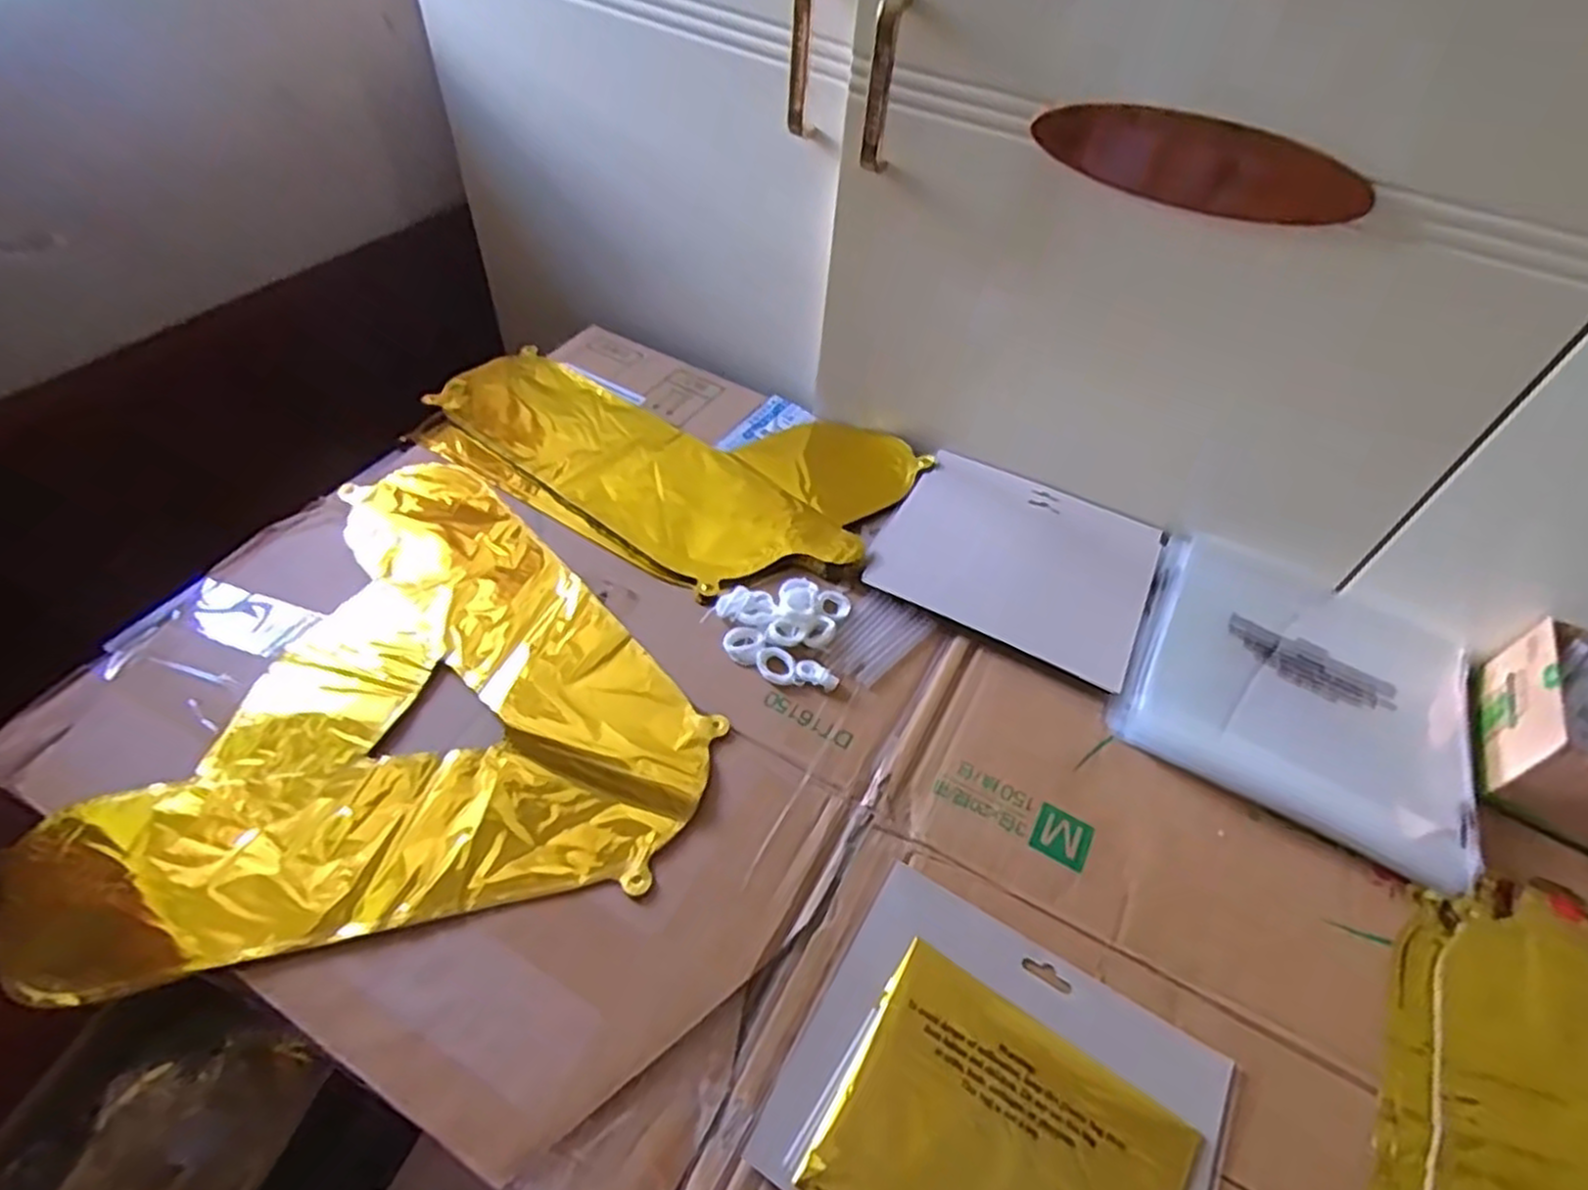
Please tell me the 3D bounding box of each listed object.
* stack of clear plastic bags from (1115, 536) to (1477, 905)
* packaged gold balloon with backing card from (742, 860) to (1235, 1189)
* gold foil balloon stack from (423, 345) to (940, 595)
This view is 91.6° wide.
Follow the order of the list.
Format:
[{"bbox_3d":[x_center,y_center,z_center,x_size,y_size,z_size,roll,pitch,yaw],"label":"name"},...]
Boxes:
[{"bbox_3d":[0.355,0.060,0.544,0.216,0.020,0.222,27,53,15],"label":"stack of clear plastic bags"},{"bbox_3d":[0.102,0.251,0.378,0.193,0.012,0.162,28,53,16],"label":"packaged gold balloon with backing card"},{"bbox_3d":[-0.112,-0.128,0.664,0.394,0.031,0.233,28,53,16],"label":"gold foil balloon stack"}]

